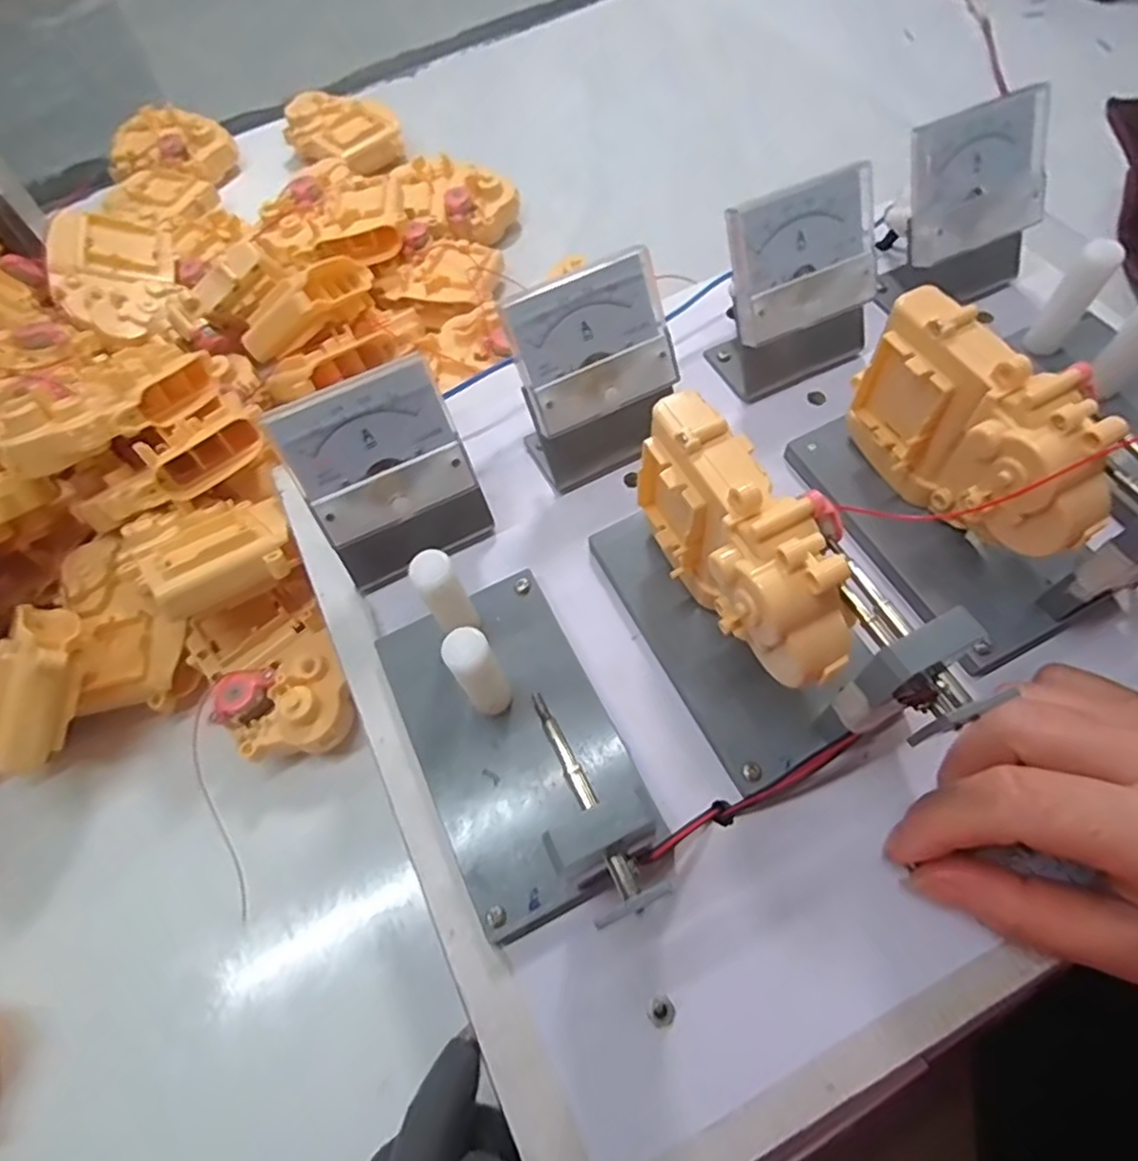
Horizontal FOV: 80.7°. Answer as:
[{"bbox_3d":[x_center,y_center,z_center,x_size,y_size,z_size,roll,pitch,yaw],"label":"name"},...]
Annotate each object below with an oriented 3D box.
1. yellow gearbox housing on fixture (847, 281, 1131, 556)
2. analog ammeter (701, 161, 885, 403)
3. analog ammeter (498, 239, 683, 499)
[{"bbox_3d":[0.143,-0.049,0.244,0.033,0.079,0.097,-28,64,-8],"label":"yellow gearbox housing on fixture"},{"bbox_3d":[0.103,-0.128,0.299,0.069,0.074,0.045,-19,64,-7],"label":"analog ammeter"},{"bbox_3d":[0.012,-0.084,0.287,0.066,0.079,0.049,-23,64,-9],"label":"analog ammeter"}]

